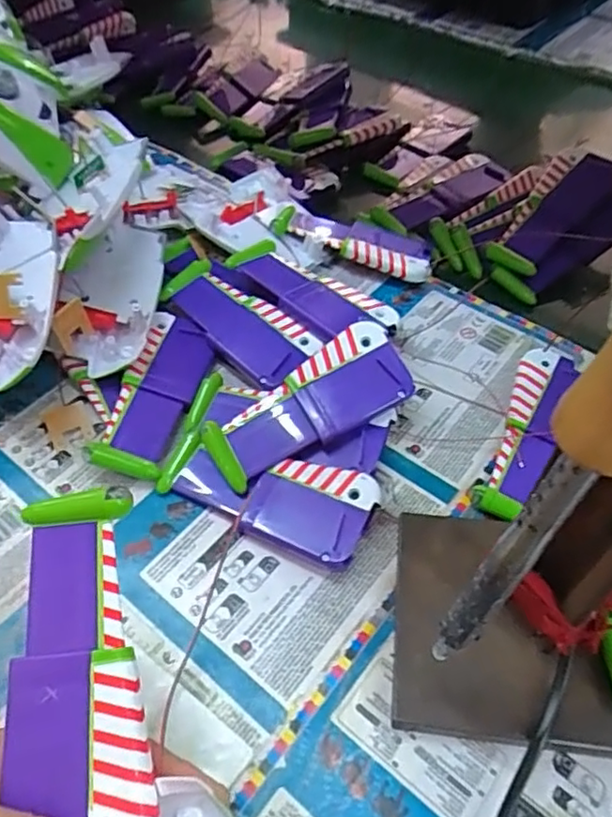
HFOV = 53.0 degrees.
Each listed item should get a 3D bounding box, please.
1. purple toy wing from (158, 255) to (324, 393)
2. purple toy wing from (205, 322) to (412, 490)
[{"bbox_3d":[-0.047,-0.059,0.406,0.116,0.015,0.045,36,61,27],"label":"purple toy wing"},{"bbox_3d":[0.000,-0.003,0.347,0.117,0.009,0.050,-29,76,-6],"label":"purple toy wing"}]

